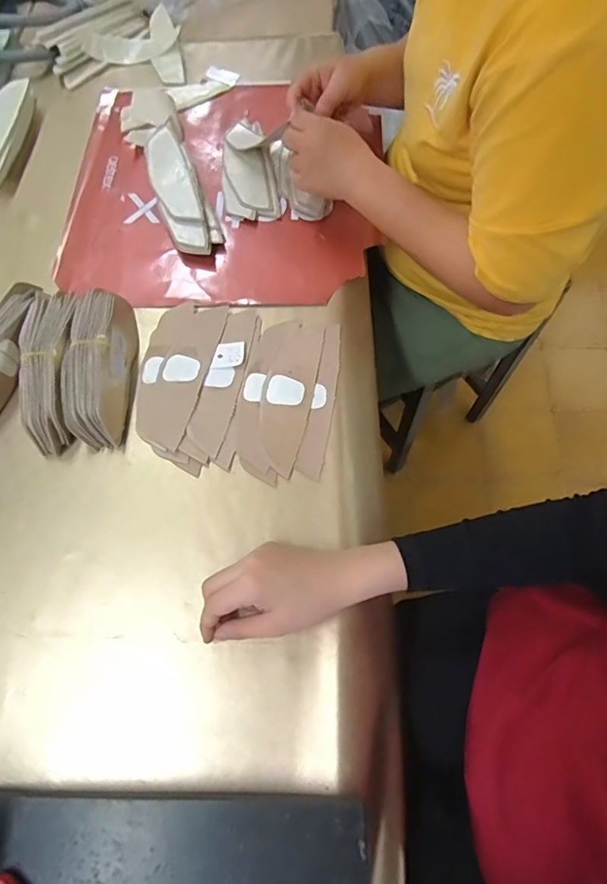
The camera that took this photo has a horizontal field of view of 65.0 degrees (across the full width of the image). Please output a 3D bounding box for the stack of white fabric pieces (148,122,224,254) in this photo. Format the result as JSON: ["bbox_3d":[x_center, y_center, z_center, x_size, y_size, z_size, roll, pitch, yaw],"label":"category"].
[{"bbox_3d":[-0.161,-0.323,0.610,0.059,0.030,0.219,-20,70,-7],"label":"stack of white fabric pieces"}]

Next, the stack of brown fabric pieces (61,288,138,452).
[{"bbox_3d":[-0.216,-0.084,0.506,0.055,0.050,0.178,-2,69,2],"label":"stack of brown fabric pieces"}]

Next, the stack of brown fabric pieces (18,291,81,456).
[{"bbox_3d":[-0.265,-0.078,0.504,0.052,0.053,0.175,-7,69,0],"label":"stack of brown fabric pieces"}]

